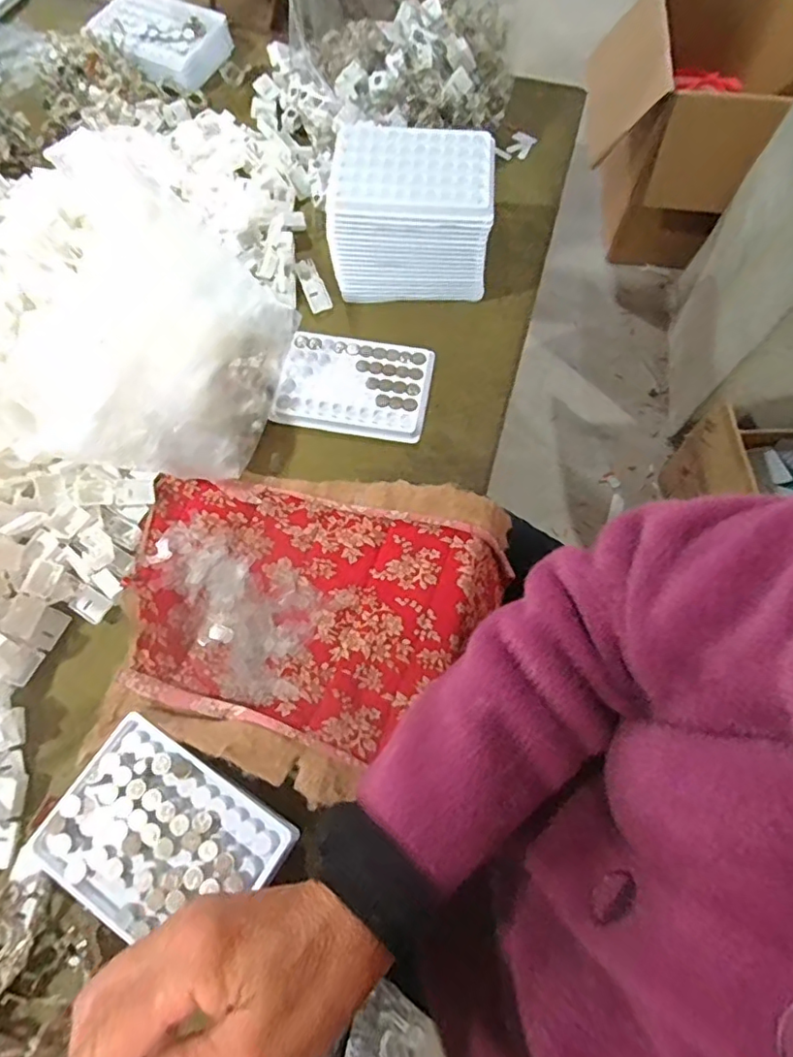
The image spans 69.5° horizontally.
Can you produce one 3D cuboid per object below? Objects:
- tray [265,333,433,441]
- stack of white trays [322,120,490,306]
[{"bbox_3d":[-0.035,-0.121,0.484,0.124,0.006,0.088,10,69,4],"label":"tray"},{"bbox_3d":[0.012,-0.262,0.481,0.124,0.094,0.086,3,69,1],"label":"stack of white trays"}]

